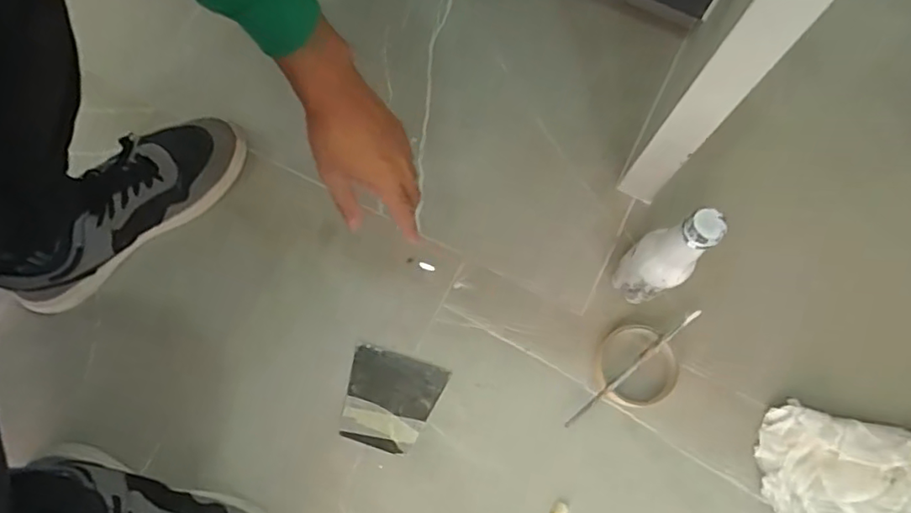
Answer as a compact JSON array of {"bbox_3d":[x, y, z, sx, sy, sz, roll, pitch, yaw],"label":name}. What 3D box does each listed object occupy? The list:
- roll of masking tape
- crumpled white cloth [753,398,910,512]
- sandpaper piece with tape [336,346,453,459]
[{"bbox_3d":[0.191,0.113,0.603,0.085,0.018,0.083,0,75,-1],"label":"roll of masking tape"},{"bbox_3d":[0.399,0.234,0.581,0.173,0.035,0.141,14,75,3],"label":"crumpled white cloth"},{"bbox_3d":[-0.070,0.153,0.613,0.098,0.004,0.098,17,75,4],"label":"sandpaper piece with tape"}]

